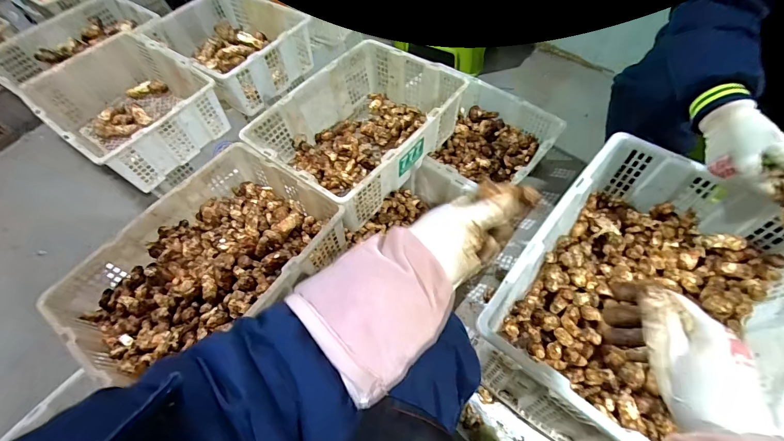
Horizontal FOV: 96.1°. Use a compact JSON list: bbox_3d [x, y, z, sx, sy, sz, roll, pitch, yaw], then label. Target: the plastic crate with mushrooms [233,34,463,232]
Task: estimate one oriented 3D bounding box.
[{"bbox_3d":[-0.075,-0.238,0.914,0.348,0.158,0.468,33,65,22],"label":"plastic crate with mushrooms"}]

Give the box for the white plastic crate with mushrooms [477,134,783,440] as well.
[{"bbox_3d":[0.402,0.117,0.567,0.349,0.153,0.472,35,66,23],"label":"white plastic crate with mushrooms"}]

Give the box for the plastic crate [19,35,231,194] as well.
[{"bbox_3d":[-0.744,-0.320,1.015,0.468,0.174,0.337,31,65,21],"label":"plastic crate"}]

